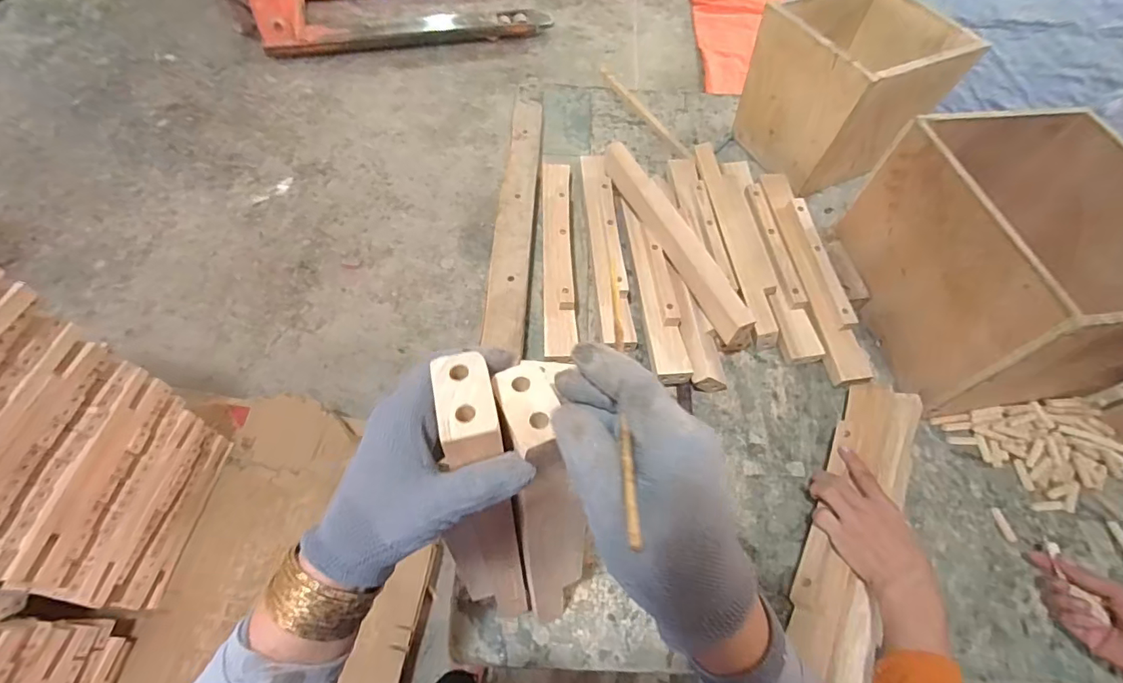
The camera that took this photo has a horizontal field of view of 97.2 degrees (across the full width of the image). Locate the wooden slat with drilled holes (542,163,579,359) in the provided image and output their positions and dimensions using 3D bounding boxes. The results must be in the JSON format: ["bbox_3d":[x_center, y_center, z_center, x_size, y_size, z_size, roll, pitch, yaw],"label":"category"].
[{"bbox_3d":[-0.004,-0.144,0.748,0.048,0.035,0.377,0,59,-3],"label":"wooden slat with drilled holes"}]

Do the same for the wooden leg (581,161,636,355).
[{"bbox_3d":[0.068,-0.156,0.766,0.048,0.049,0.373,-2,59,-4],"label":"wooden leg"}]

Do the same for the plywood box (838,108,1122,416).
[{"bbox_3d":[0.589,-0.121,0.655,0.274,0.211,0.346,-5,59,-6],"label":"plywood box"}]

